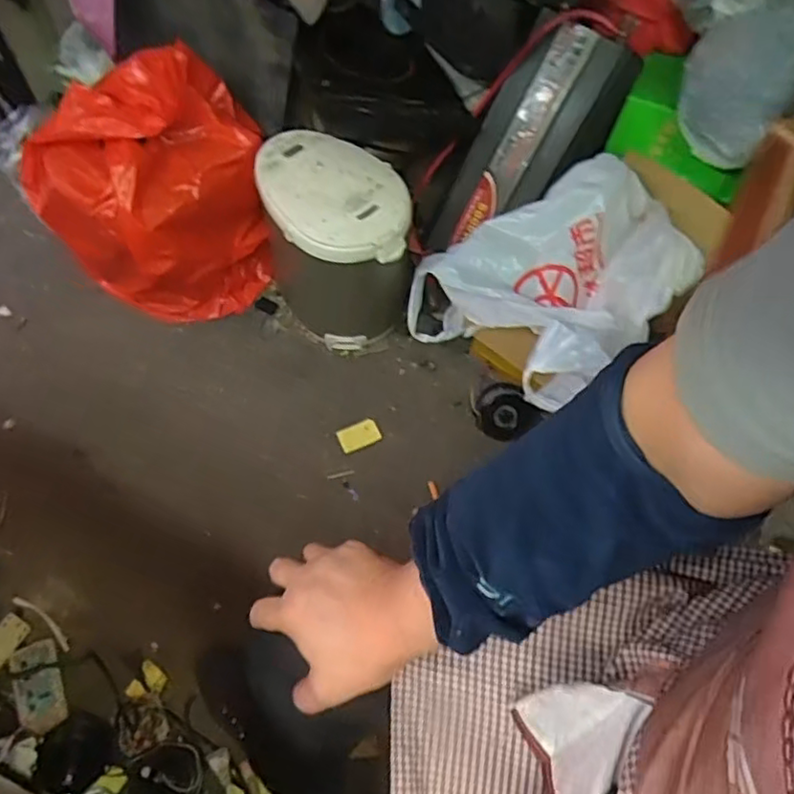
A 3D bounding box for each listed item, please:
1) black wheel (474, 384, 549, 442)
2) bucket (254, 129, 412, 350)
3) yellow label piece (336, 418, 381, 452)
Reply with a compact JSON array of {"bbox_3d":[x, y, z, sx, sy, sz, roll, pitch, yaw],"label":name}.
[{"bbox_3d":[0.194,0.029,1.135,0.109,0.102,0.062,22,64,8],"label":"black wheel"},{"bbox_3d":[-0.106,-0.268,1.145,0.218,0.312,0.257,-14,65,-10],"label":"bucket"},{"bbox_3d":[-0.067,0.067,1.153,0.070,0.006,0.048,-21,66,-14],"label":"yellow label piece"}]

